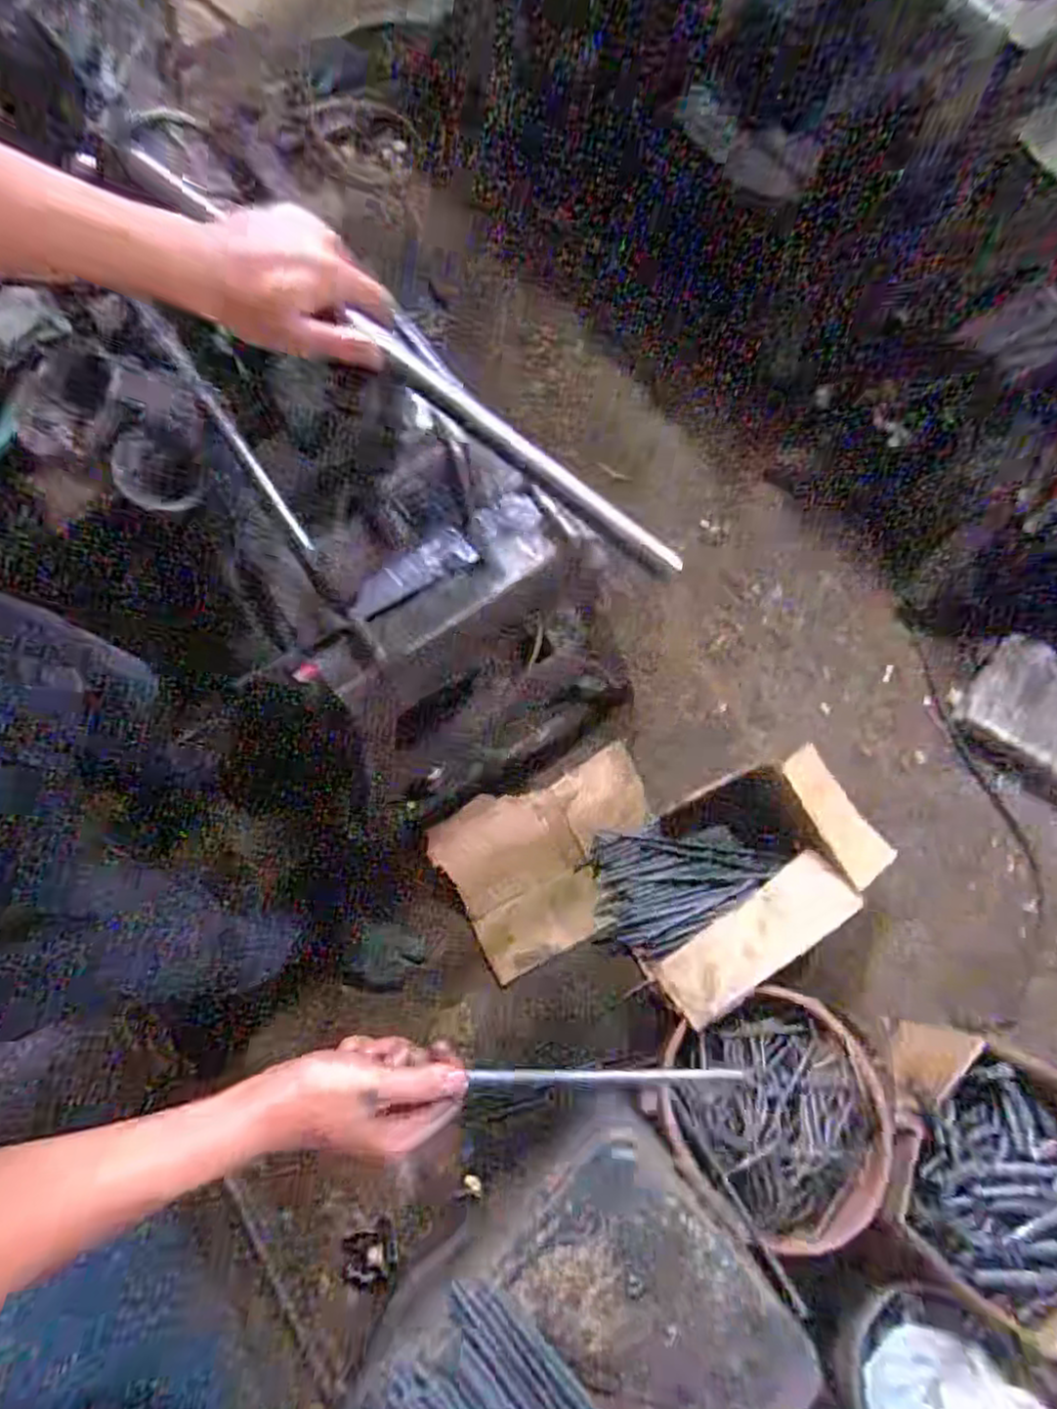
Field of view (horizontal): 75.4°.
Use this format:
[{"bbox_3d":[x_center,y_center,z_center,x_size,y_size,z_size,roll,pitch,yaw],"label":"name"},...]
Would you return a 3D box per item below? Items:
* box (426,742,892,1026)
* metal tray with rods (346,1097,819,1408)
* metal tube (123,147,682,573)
[{"bbox_3d":[0.338,0.276,1.142,0.451,0.154,0.315,-28,74,-8],"label":"box"},{"bbox_3d":[0.038,0.749,0.747,0.481,0.118,0.353,-39,76,-11],"label":"metal tray with rods"},{"bbox_3d":[-0.092,-0.229,0.436,0.466,0.016,0.018,40,77,9],"label":"metal tube"}]

